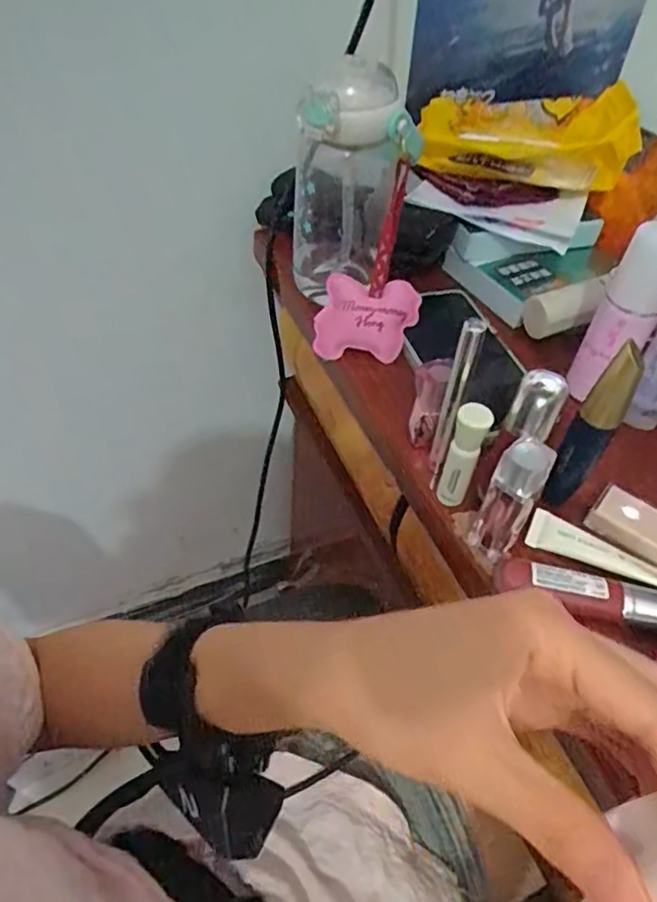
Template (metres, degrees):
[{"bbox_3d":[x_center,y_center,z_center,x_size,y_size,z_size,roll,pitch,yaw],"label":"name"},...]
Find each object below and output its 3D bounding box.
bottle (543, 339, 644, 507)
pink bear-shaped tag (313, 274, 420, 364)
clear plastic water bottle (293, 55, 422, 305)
[{"bbox_3d":[0.143,-0.009,0.325,0.022,0.110,0.018,29,52,20],"label":"bottle"},{"bbox_3d":[0.029,-0.101,0.457,0.076,0.062,0.013,5,11,-1],"label":"pink bear-shaped tag"},{"bbox_3d":[0.017,-0.195,0.456,0.083,0.176,0.083,6,48,1],"label":"clear plastic water bottle"}]

